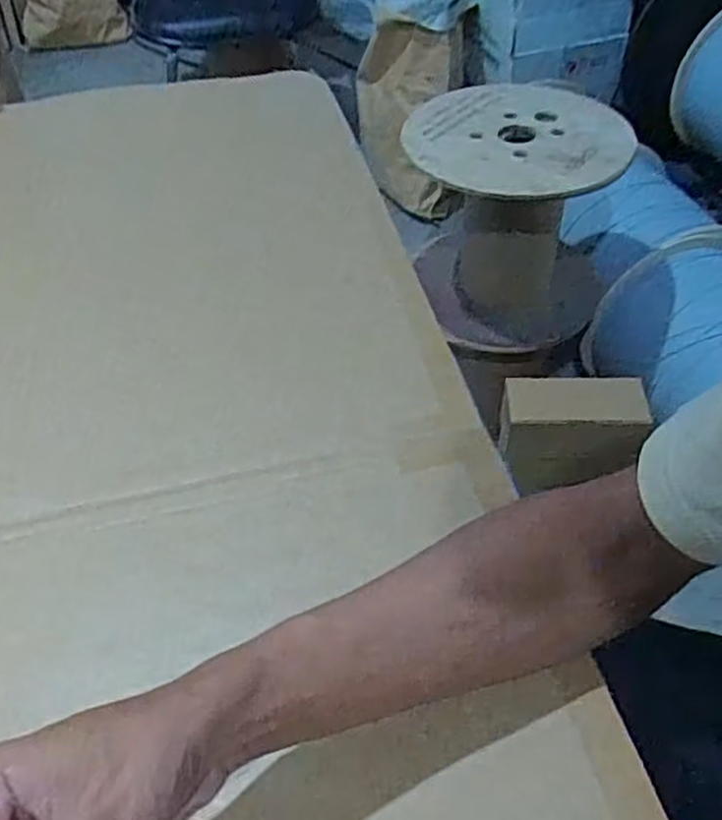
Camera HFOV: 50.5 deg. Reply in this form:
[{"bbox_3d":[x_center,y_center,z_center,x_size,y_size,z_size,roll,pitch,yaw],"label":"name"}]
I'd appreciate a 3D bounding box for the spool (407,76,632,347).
[{"bbox_3d":[0.247,-0.325,1.263,0.321,0.314,0.346,-1,47,1],"label":"spool"}]

